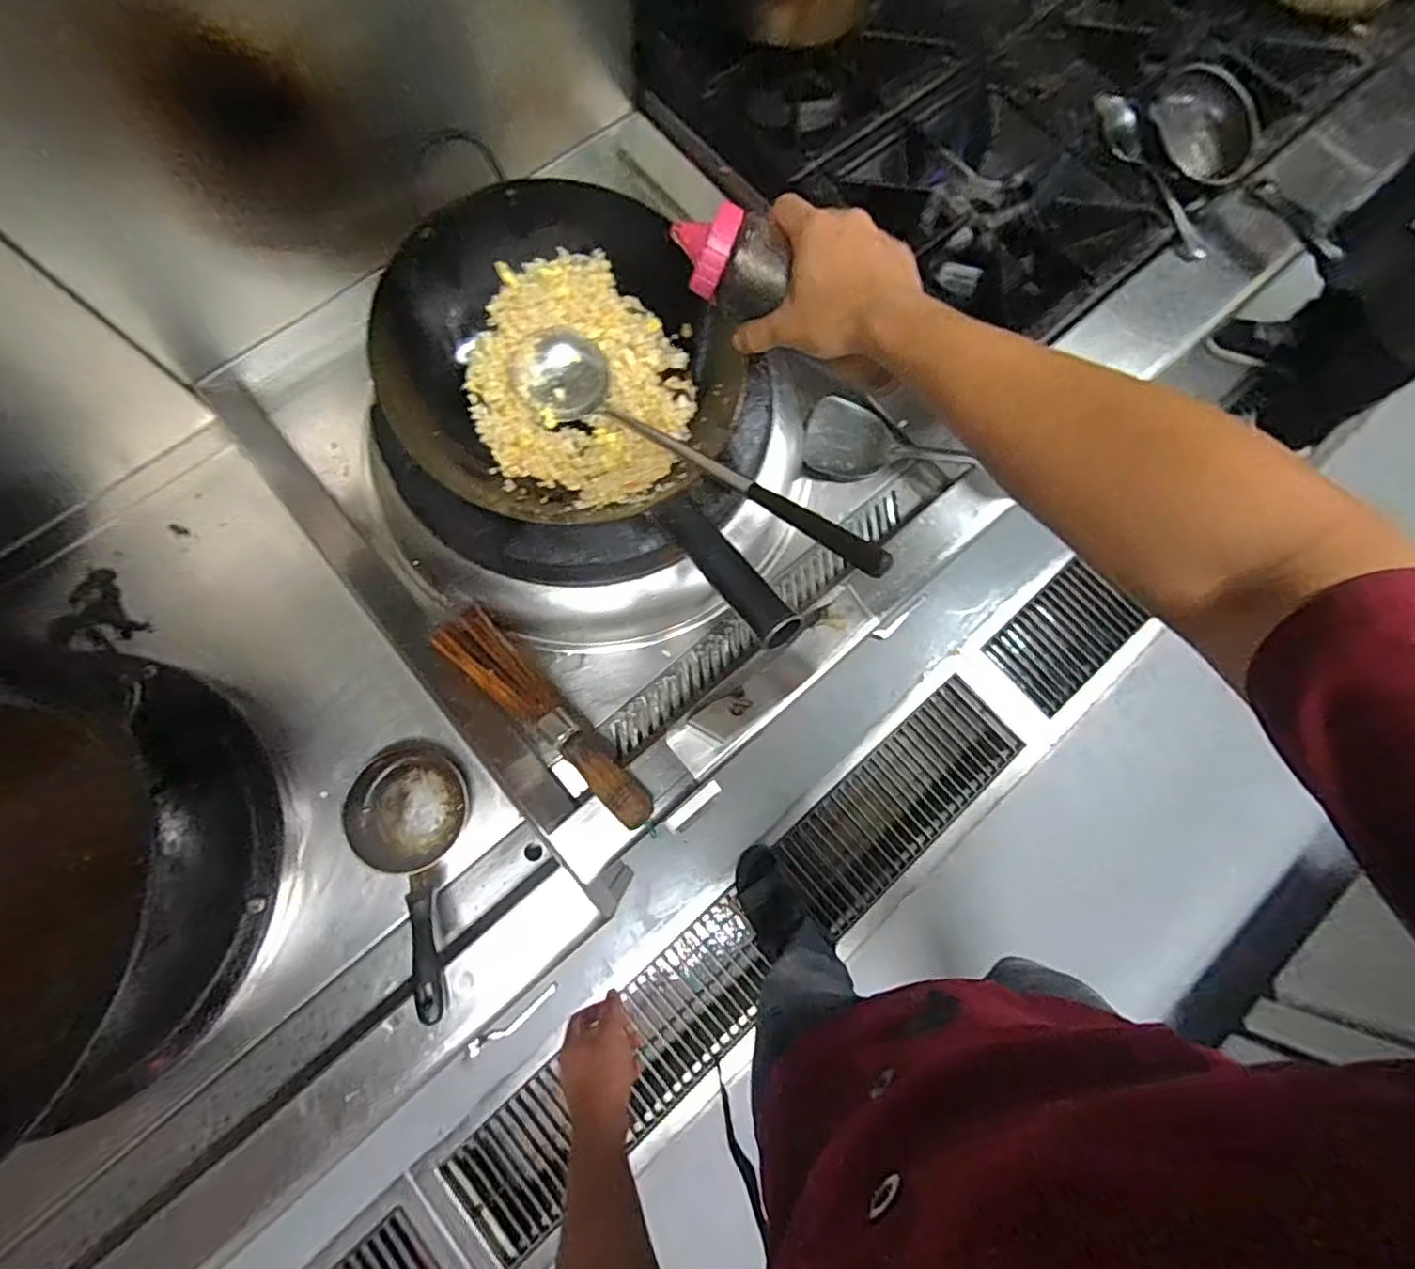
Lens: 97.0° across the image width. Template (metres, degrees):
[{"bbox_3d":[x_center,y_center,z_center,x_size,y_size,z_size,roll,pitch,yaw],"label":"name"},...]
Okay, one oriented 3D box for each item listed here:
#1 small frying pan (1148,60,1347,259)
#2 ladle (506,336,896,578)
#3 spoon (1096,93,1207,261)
[{"bbox_3d":[0.554,-0.484,0.654,0.112,0.043,0.243,-16,76,-6],"label":"small frying pan"},{"bbox_3d":[-0.027,-0.165,0.557,0.082,0.052,0.431,-44,61,-12],"label":"ladle"},{"bbox_3d":[0.473,-0.502,0.676,0.035,0.021,0.231,-18,76,-6],"label":"spoon"}]

